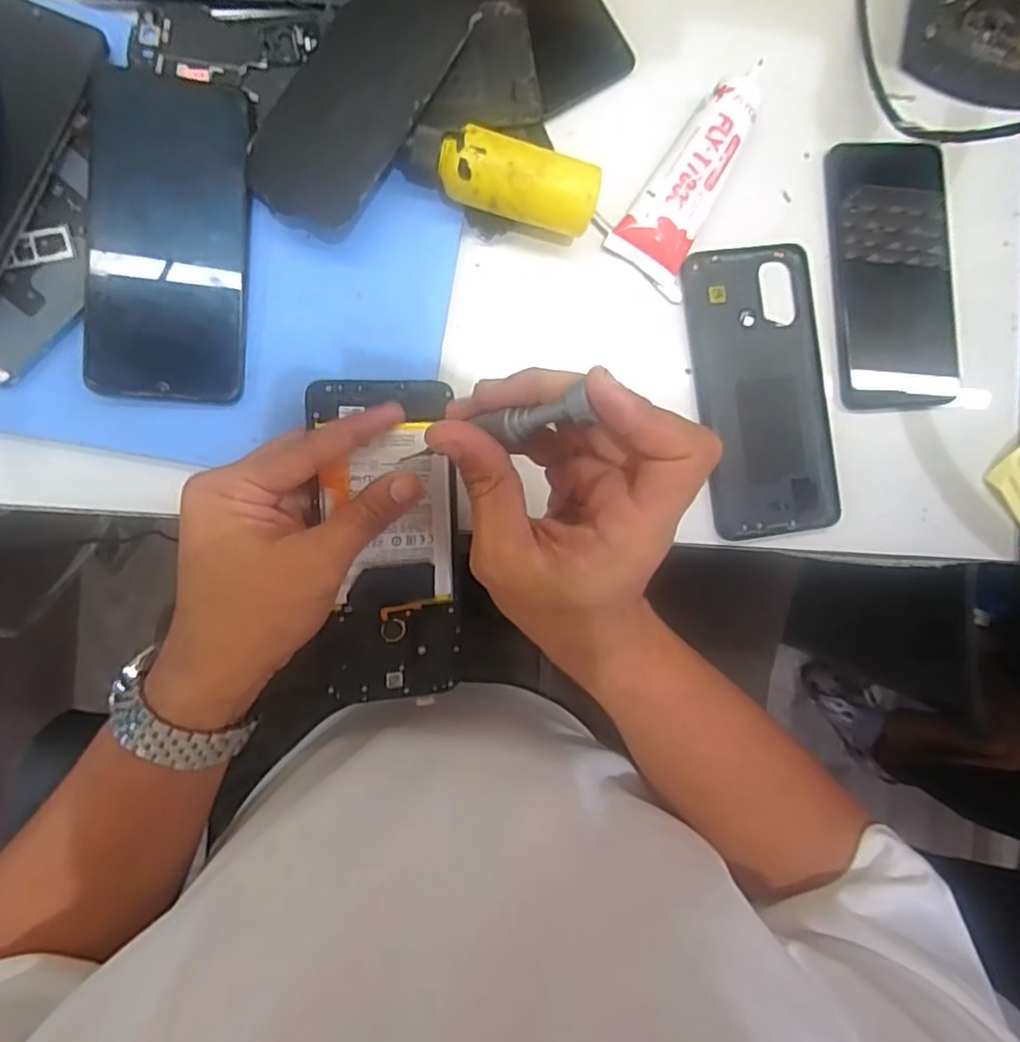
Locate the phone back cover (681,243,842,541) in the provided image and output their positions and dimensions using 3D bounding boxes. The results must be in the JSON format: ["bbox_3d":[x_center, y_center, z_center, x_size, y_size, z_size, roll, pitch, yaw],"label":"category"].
[{"bbox_3d":[0.150,-0.076,0.372,0.078,0.006,0.167,-8,90,-10],"label":"phone back cover"}]

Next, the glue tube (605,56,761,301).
[{"bbox_3d":[0.111,-0.197,0.361,0.050,0.028,0.124,34,83,-7],"label":"glue tube"}]

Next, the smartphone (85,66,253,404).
[{"bbox_3d":[-0.169,-0.141,0.316,0.071,0.011,0.159,3,88,-10],"label":"smartphone"}]

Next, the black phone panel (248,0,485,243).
[{"bbox_3d":[-0.075,-0.218,0.317,0.069,0.005,0.146,29,88,10],"label":"black phone panel"}]

